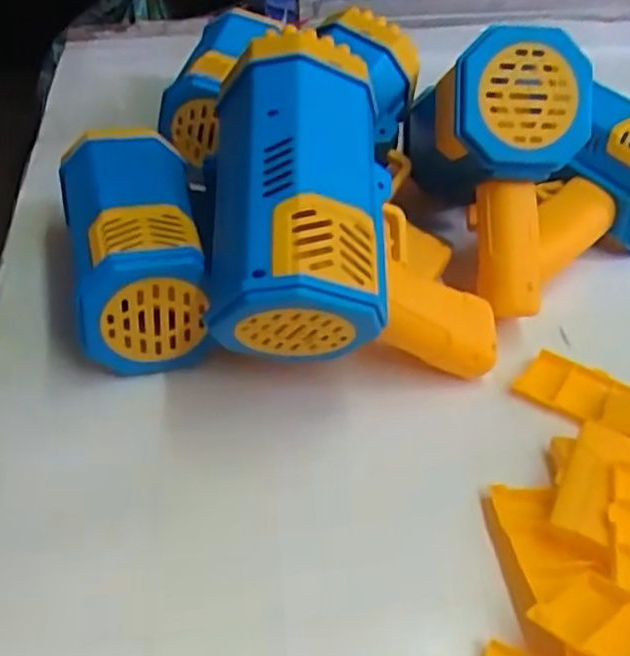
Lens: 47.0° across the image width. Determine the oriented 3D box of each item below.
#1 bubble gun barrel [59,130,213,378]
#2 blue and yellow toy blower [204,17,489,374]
[{"bbox_3d":[-0.104,-0.044,0.407,0.070,0.075,0.133,-9,43,-11],"label":"bubble gun barrel"},{"bbox_3d":[0.021,-0.065,0.372,0.155,0.078,0.160,3,67,-19],"label":"blue and yellow toy blower"}]

